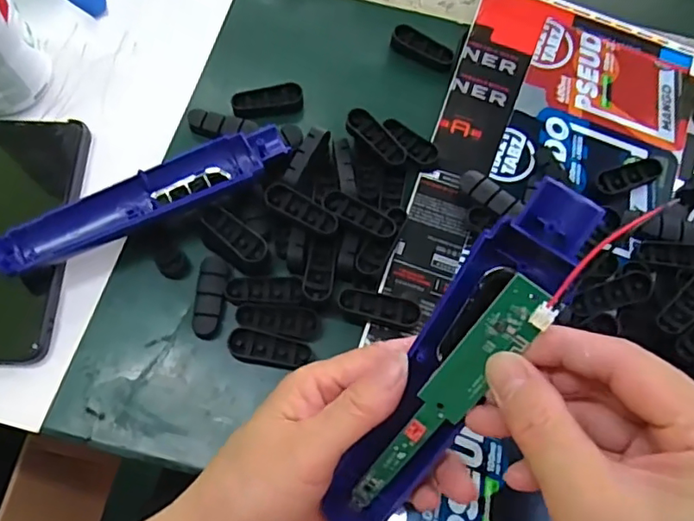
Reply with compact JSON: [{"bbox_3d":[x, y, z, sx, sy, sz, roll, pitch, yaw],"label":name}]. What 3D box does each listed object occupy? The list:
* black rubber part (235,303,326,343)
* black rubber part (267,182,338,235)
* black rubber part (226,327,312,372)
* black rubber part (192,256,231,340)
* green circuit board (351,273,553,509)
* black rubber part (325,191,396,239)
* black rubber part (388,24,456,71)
[{"bbox_3d":[-0.039,0.034,0.329,0.050,0.006,0.018,12,69,1],"label":"black rubber part"},{"bbox_3d":[-0.027,-0.030,0.342,0.047,0.009,0.016,28,70,7],"label":"black rubber part"},{"bbox_3d":[-0.044,0.052,0.324,0.046,0.007,0.018,13,69,2],"label":"black rubber part"},{"bbox_3d":[-0.080,0.022,0.335,0.017,0.009,0.049,4,69,-2],"label":"black rubber part"},{"bbox_3d":[0.036,0.062,0.229,0.019,0.136,0.006,37,31,13],"label":"green circuit board"},{"bbox_3d":[0.008,-0.028,0.343,0.046,0.006,0.015,29,70,8],"label":"black rubber part"},{"bbox_3d":[0.055,-0.155,0.411,0.048,0.013,0.015,28,70,7],"label":"black rubber part"}]

